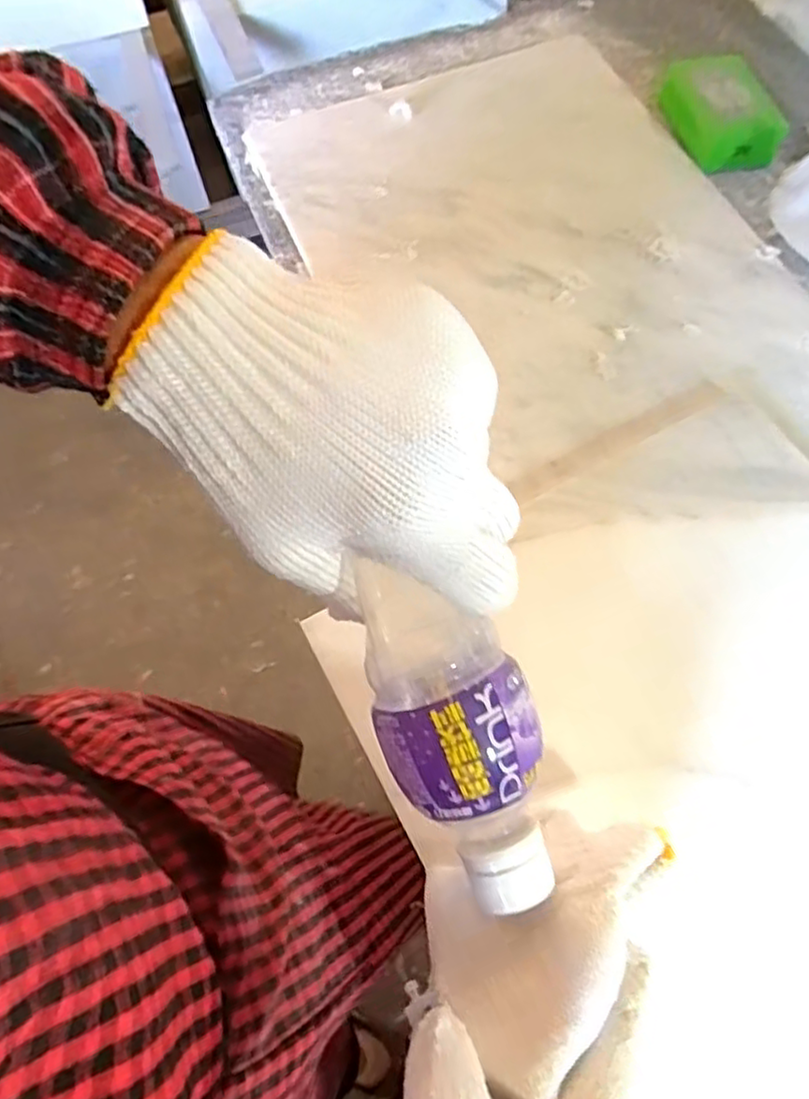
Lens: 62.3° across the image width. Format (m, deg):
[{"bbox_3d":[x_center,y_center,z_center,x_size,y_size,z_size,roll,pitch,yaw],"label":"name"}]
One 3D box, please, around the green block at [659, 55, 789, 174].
[{"bbox_3d":[0.244,-0.337,0.513,0.071,0.032,0.094,-23,67,-8],"label":"green block"}]

